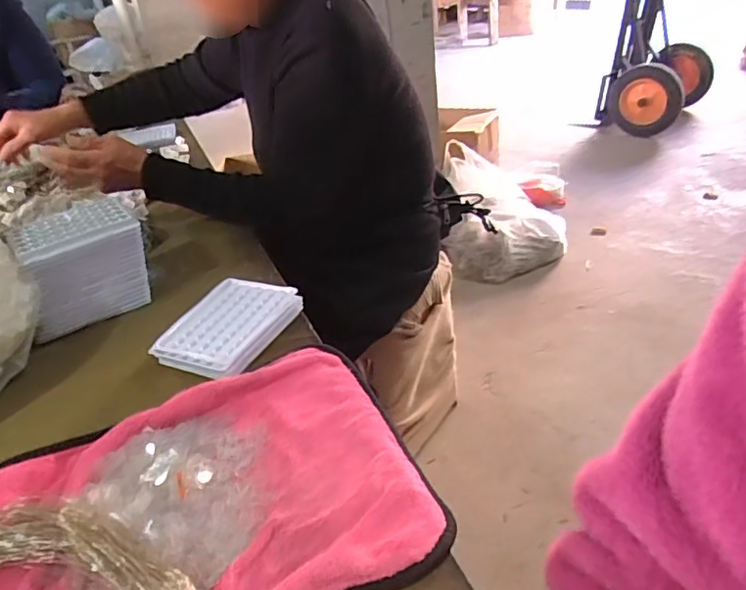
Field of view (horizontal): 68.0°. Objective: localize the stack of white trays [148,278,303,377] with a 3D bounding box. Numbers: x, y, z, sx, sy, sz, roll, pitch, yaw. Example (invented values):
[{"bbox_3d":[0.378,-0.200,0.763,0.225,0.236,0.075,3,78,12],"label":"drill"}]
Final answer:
[{"bbox_3d":[-0.151,0.032,0.575,0.111,0.022,0.129,9,37,25],"label":"stack of white trays"}]

